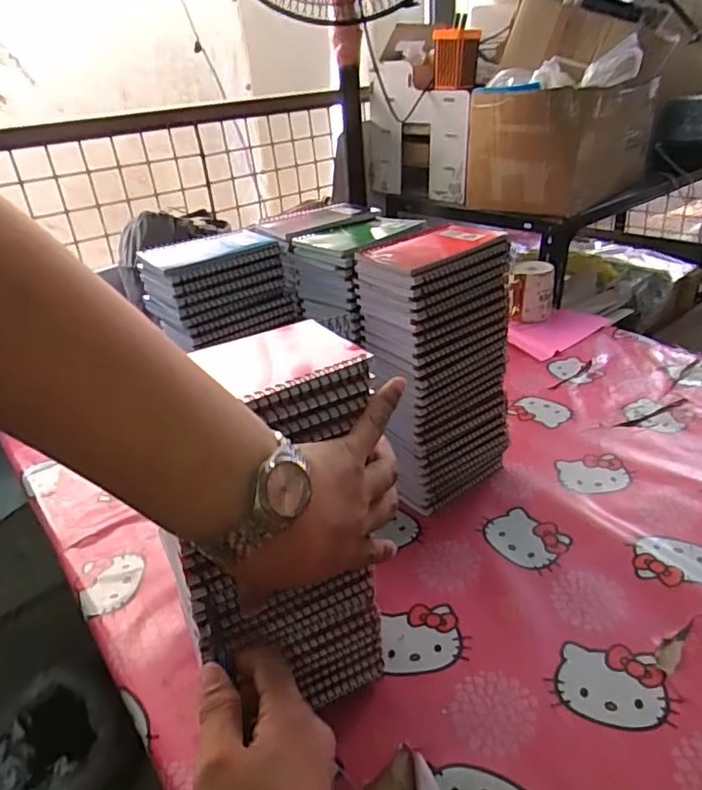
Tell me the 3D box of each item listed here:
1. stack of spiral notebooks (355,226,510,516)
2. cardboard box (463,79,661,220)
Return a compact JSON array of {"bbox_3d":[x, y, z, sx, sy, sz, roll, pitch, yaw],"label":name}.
[{"bbox_3d":[0.091,-0.020,0.632,0.134,0.285,0.090,-23,33,-28],"label":"stack of spiral notebooks"},{"bbox_3d":[0.433,-0.525,1.192,0.256,0.206,0.407,20,38,38],"label":"cardboard box"}]

